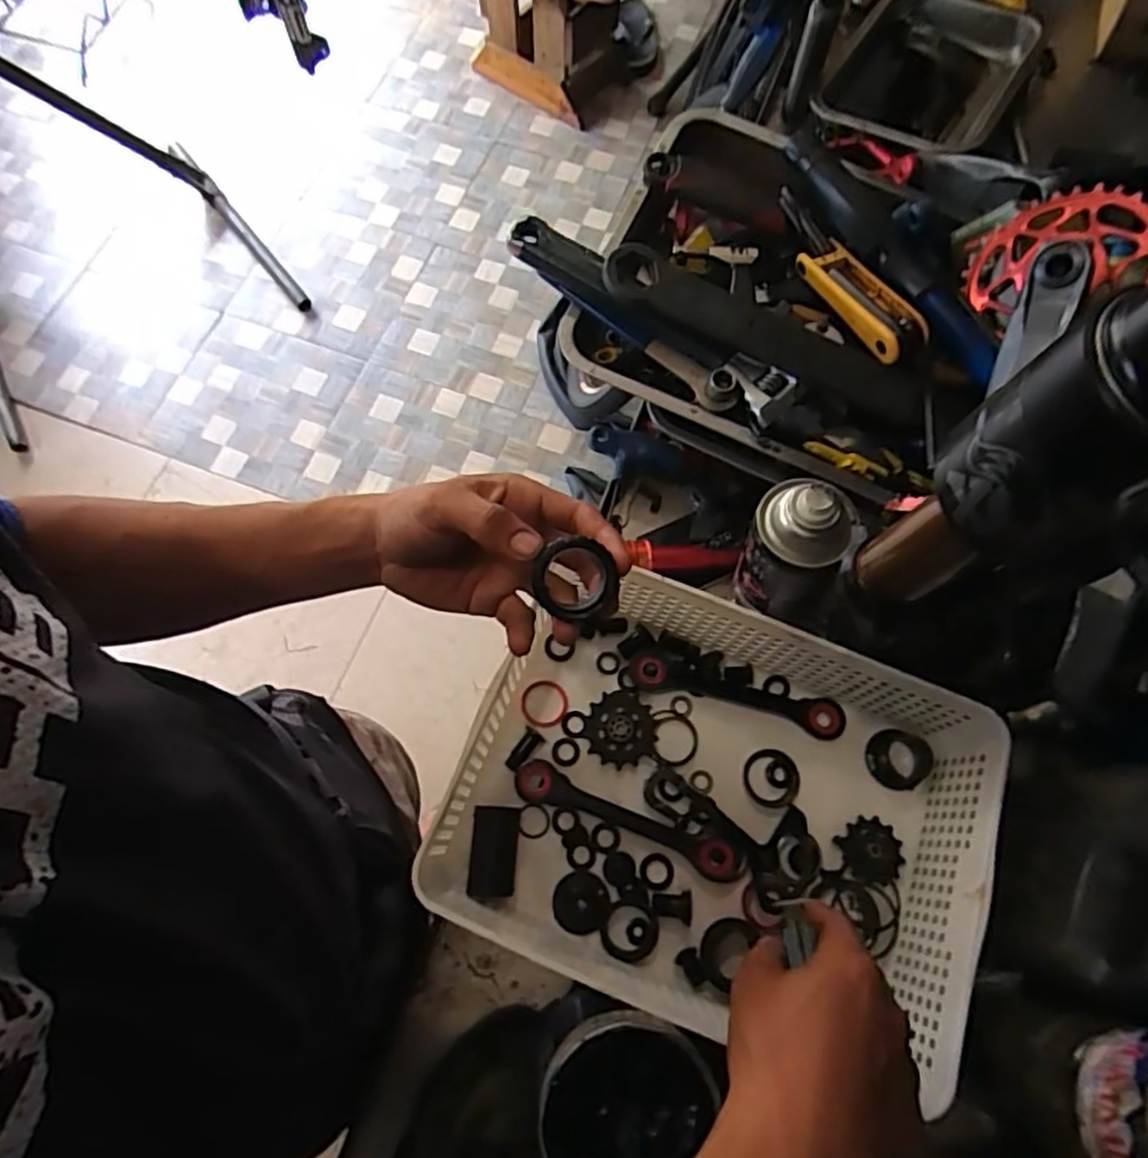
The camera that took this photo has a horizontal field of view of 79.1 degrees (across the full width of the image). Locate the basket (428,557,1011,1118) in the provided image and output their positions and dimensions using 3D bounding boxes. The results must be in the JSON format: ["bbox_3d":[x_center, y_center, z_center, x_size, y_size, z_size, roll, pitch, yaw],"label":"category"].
[{"bbox_3d":[0.097,0.150,0.473,0.327,0.086,0.237,20,71,7],"label":"basket"}]

